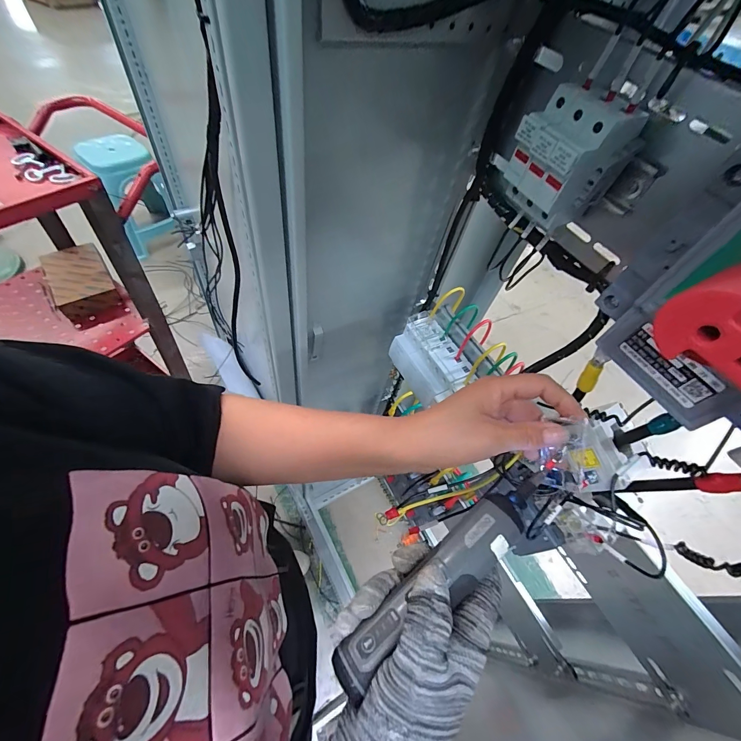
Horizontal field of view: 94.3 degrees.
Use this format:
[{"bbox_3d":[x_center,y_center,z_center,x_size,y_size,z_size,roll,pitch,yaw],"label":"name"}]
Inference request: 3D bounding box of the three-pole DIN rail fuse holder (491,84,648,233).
[{"bbox_3d":[0.142,-0.156,0.258,0.057,0.082,0.067,-29,65,-25],"label":"three-pole DIN rail fuse holder"}]

